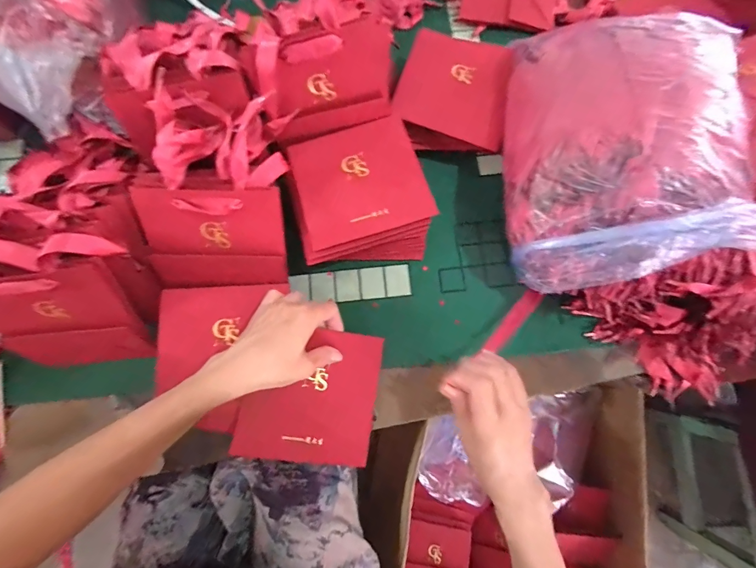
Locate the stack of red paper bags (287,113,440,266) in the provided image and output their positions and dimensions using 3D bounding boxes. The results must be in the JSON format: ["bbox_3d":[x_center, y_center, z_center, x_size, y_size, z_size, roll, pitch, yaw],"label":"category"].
[{"bbox_3d":[-0.024,-0.102,0.418,0.149,0.065,0.164,-17,77,-4],"label":"stack of red paper bags"}]

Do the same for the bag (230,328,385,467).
[{"bbox_3d":[-0.068,0.119,0.374,0.139,0.009,0.137,11,78,-12],"label":"bag"}]

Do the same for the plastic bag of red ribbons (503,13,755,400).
[{"bbox_3d":[0.250,-0.089,0.369,0.208,0.159,0.391,-3,76,-1],"label":"plastic bag of red ribbons"}]

